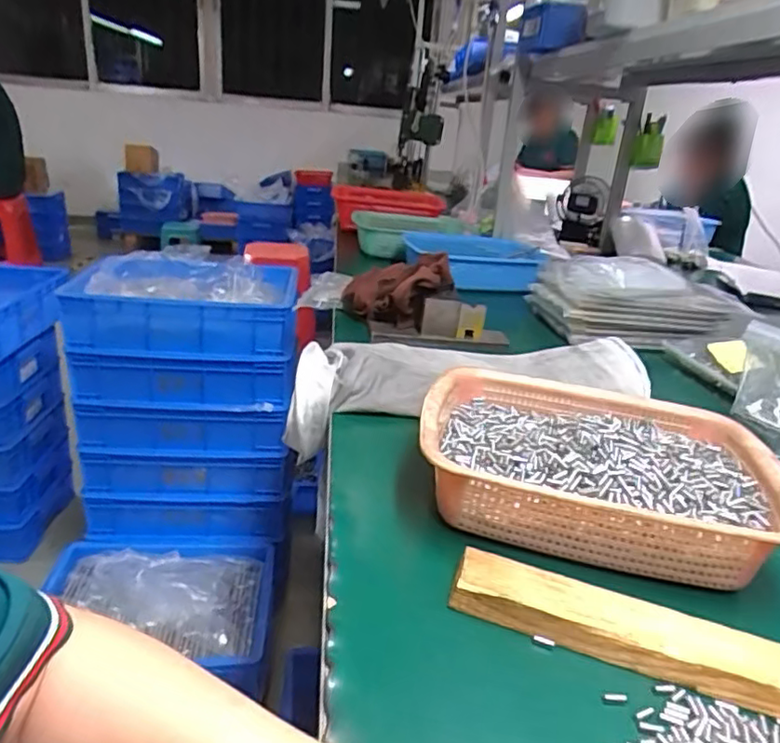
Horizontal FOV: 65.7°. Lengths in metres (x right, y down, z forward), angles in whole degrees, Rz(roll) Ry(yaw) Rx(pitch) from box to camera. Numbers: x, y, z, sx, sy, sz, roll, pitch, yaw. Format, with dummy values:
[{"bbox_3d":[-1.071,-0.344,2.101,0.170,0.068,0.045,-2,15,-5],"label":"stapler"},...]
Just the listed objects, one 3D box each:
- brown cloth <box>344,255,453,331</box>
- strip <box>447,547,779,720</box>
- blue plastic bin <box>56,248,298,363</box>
[{"bbox_3d":[0.007,-0.117,0.917,0.177,0.063,0.105,-8,48,37],"label":"brown cloth"},{"bbox_3d":[0.249,0.182,0.354,0.427,0.021,0.043,12,25,17],"label":"strip"},{"bbox_3d":[-0.378,-0.123,1.140,0.387,0.126,0.245,0,24,-9],"label":"blue plastic bin"}]

